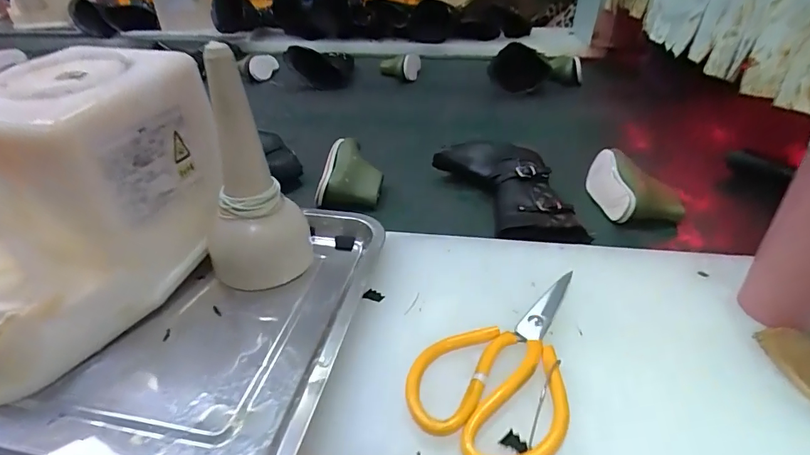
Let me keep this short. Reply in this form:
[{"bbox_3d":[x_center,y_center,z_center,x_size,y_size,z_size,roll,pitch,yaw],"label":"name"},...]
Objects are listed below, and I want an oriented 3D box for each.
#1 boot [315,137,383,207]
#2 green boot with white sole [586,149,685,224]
[{"bbox_3d":[-0.073,-0.076,0.592,0.083,0.047,0.102,1,37,2],"label":"boot"},{"bbox_3d":[0.289,-0.054,0.568,0.090,0.040,0.132,-4,37,-4],"label":"green boot with white sole"}]

